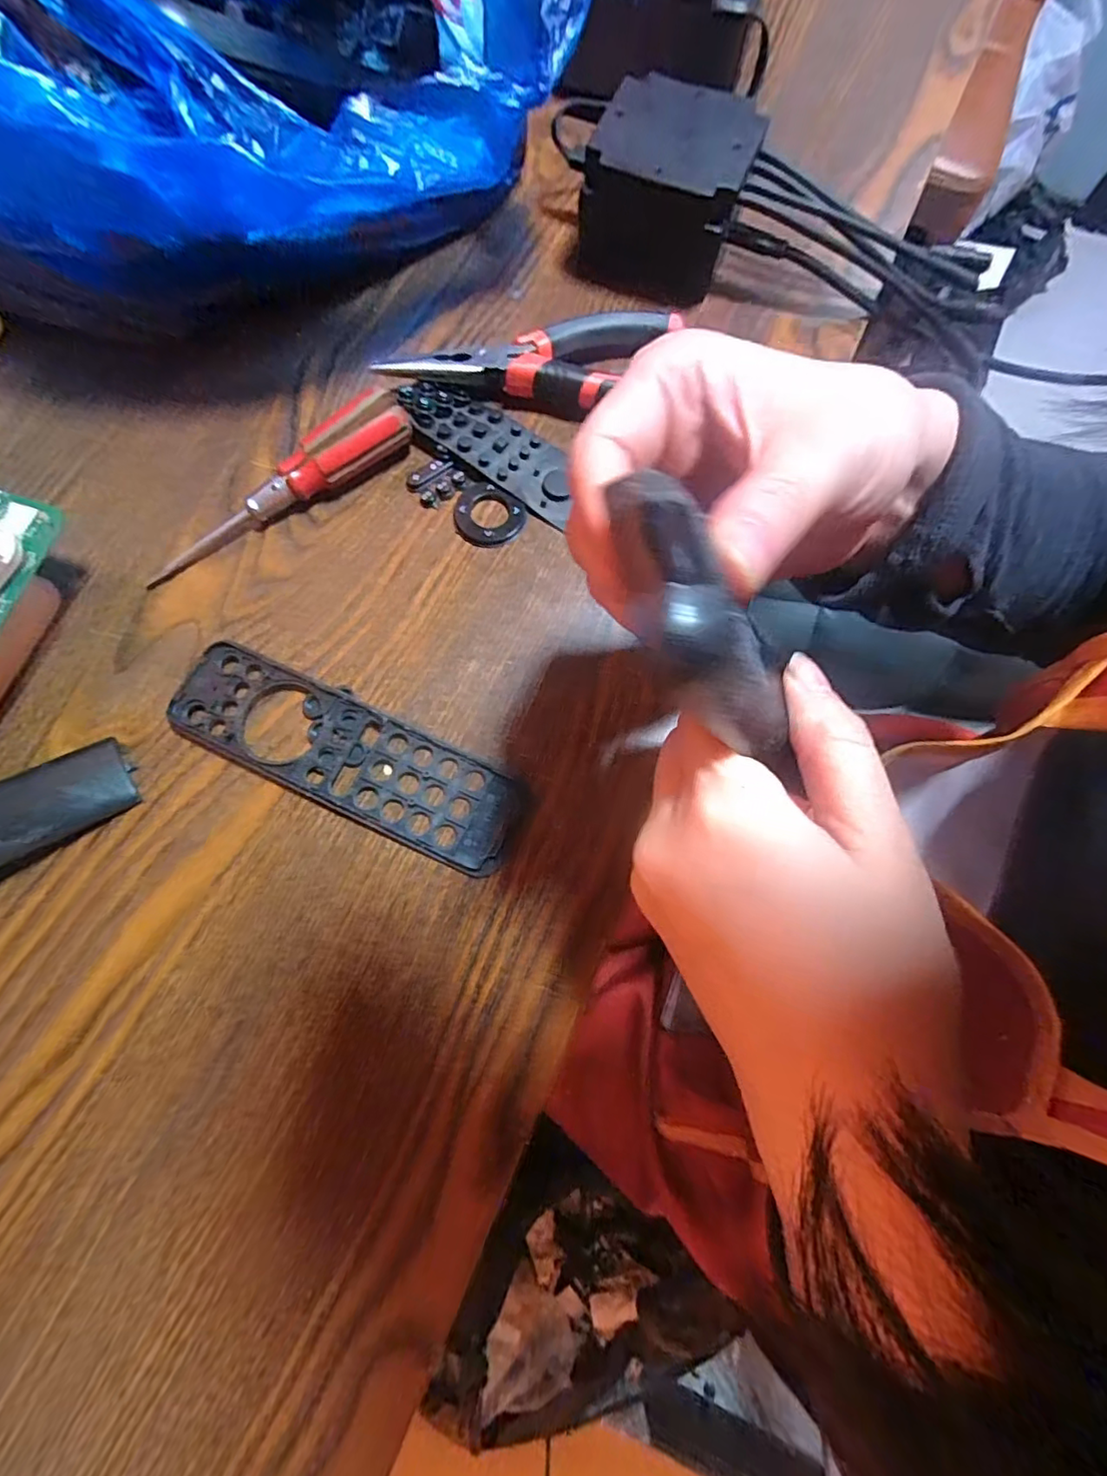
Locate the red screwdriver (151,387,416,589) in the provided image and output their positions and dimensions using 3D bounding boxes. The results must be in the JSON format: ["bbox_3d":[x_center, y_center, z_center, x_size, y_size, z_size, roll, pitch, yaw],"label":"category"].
[{"bbox_3d":[-0.125,-0.115,0.253,0.133,0.025,0.021,-34,77,-10],"label":"red screwdriver"}]

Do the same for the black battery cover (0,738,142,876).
[{"bbox_3d":[-0.199,0.026,0.216,0.059,0.017,0.035,-39,78,-11],"label":"black battery cover"}]

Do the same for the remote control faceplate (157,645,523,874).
[{"bbox_3d":[-0.086,0.007,0.230,0.151,0.008,0.044,24,75,6],"label":"remote control faceplate"}]

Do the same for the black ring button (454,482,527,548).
[{"bbox_3d":[-0.032,-0.106,0.263,0.034,0.004,0.030,37,76,9],"label":"black ring button"}]

